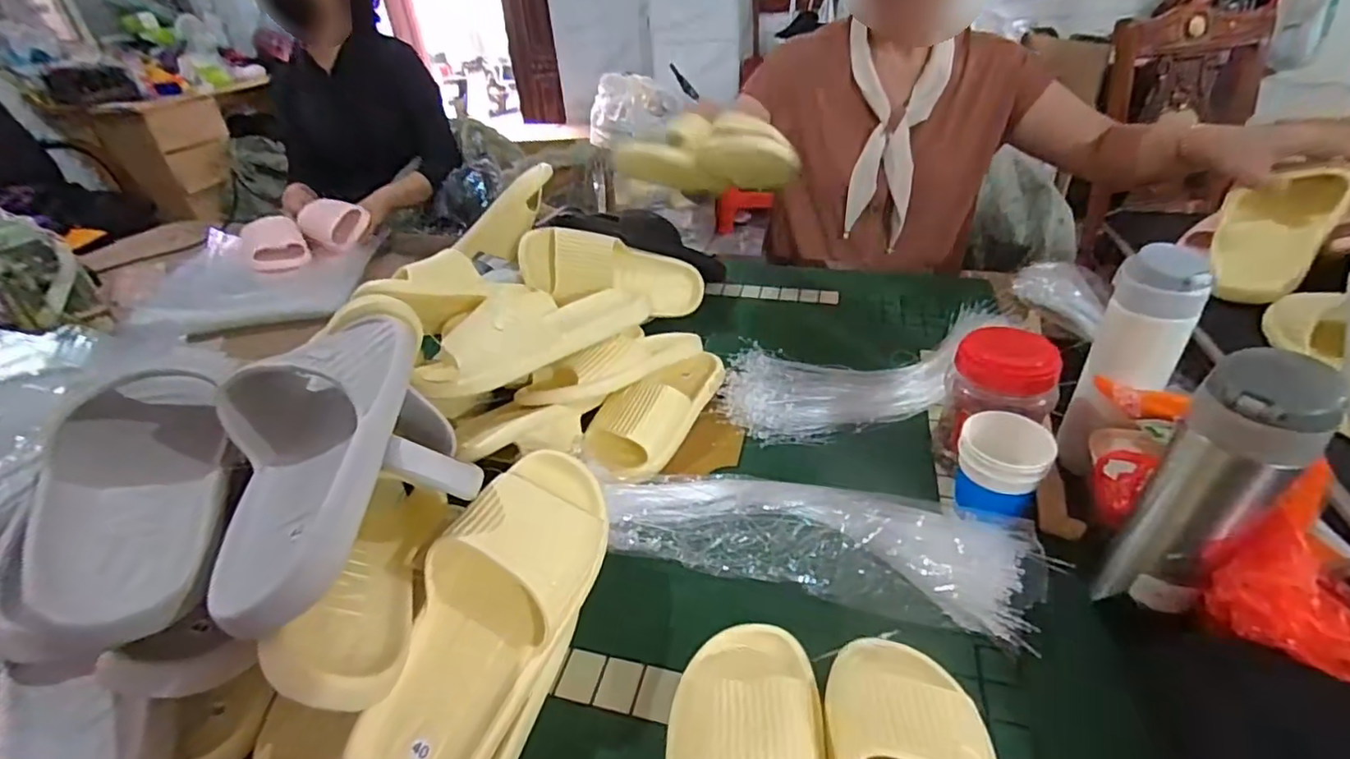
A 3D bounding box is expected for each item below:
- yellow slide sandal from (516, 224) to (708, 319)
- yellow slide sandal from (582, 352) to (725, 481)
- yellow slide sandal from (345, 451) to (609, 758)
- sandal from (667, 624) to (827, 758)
[{"bbox_3d":[-0.076,-0.140,0.809,0.256,0.095,0.065,10,31,-19],"label":"yellow slide sandal"},{"bbox_3d":[-0.021,0.022,0.682,0.089,0.055,0.223,14,39,24],"label":"yellow slide sandal"},{"bbox_3d":[-0.125,0.164,0.422,0.110,0.080,0.254,26,59,-1],"label":"yellow slide sandal"},{"bbox_3d":[0.044,0.257,0.349,0.099,0.057,0.253,-2,41,3],"label":"sandal"}]

